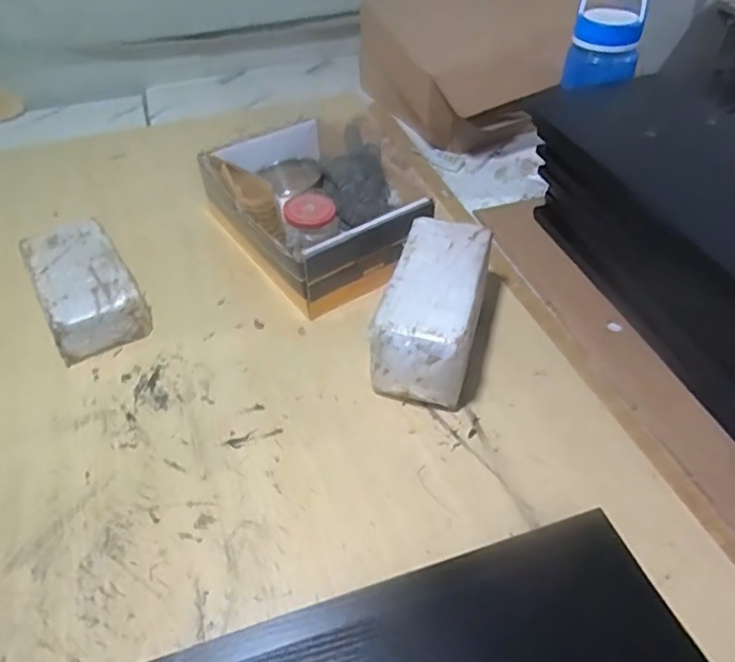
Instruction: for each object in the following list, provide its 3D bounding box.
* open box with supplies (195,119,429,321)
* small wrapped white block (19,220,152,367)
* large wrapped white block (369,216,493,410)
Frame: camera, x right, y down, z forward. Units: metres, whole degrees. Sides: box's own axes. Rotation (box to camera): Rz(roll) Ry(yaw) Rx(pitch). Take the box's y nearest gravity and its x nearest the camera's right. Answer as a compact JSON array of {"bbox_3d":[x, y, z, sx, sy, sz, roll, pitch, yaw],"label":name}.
[{"bbox_3d":[-0.064,-0.167,0.844,0.230,0.112,0.335,-29,52,-24],"label":"open box with supplies"},{"bbox_3d":[-0.362,-0.060,0.781,0.114,0.067,0.199,-24,50,-21],"label":"small wrapped white block"},{"bbox_3d":[0.079,-0.027,0.709,0.107,0.105,0.224,12,47,12],"label":"large wrapped white block"}]

